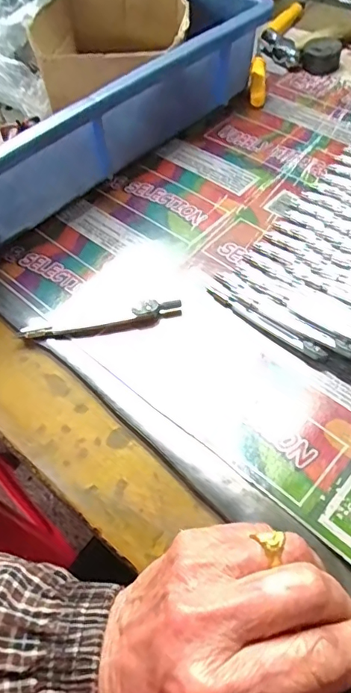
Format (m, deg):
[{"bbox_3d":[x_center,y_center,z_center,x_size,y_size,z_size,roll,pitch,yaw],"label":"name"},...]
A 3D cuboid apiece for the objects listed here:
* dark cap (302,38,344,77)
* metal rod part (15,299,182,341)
[{"bbox_3d":[0.152,-0.299,0.520,0.039,0.022,0.032,10,56,12],"label":"dark cap"},{"bbox_3d":[-0.050,-0.015,0.339,0.109,0.011,0.015,-13,55,-4],"label":"metal rod part"}]

